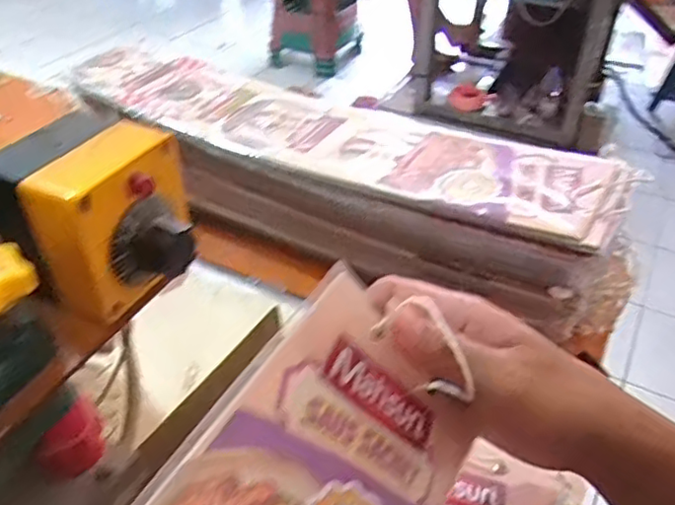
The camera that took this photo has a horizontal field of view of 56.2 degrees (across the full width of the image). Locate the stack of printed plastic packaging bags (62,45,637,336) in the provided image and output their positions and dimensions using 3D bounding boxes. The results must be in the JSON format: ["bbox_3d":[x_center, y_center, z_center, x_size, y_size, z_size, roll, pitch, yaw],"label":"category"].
[{"bbox_3d":[-0.017,-0.083,0.611,0.544,0.115,0.111,23,45,24],"label":"stack of printed plastic packaging bags"}]

